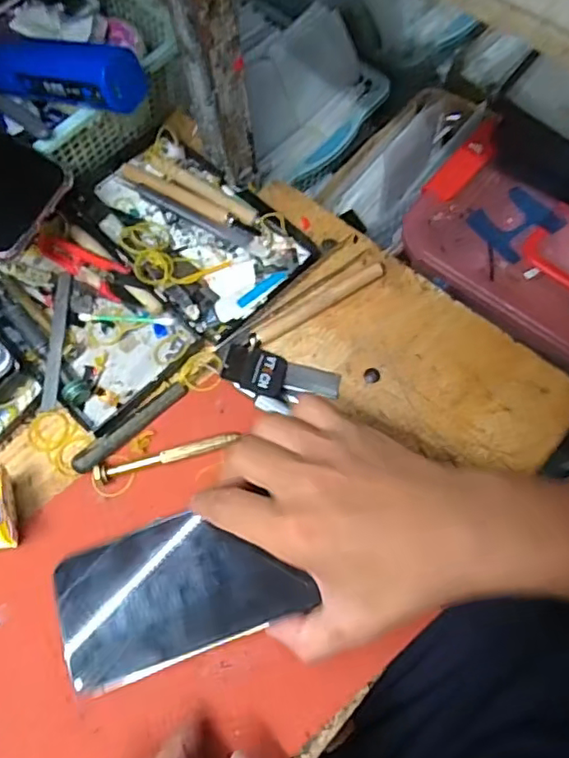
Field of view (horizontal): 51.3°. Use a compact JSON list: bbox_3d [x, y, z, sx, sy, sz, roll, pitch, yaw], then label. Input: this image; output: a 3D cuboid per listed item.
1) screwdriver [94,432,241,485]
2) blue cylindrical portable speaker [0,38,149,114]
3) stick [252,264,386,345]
[{"bbox_3d":[-0.074,0.050,0.375,0.092,0.006,0.011,-14,68,-2],"label":"screwdriver"},{"bbox_3d":[-0.158,-0.209,0.403,0.137,0.032,0.032,18,69,21],"label":"blue cylindrical portable speaker"},{"bbox_3d":[0.027,-0.054,0.418,0.103,0.007,0.011,-31,69,-9],"label":"stick"}]

